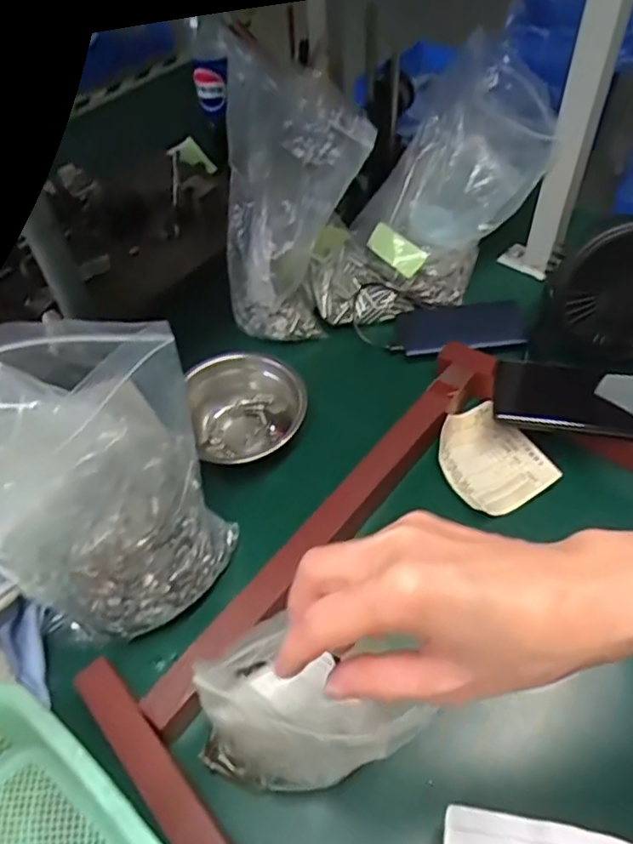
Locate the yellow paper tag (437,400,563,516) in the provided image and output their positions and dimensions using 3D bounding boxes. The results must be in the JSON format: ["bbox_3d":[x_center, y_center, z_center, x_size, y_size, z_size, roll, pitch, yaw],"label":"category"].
[{"bbox_3d":[0.154,0.033,0.578,0.082,0.024,0.110,-24,54,-15],"label":"yellow paper tag"}]

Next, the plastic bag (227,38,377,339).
[{"bbox_3d":[-0.031,-0.218,0.646,0.140,0.226,0.136,-13,52,-8],"label":"plastic bag"}]

